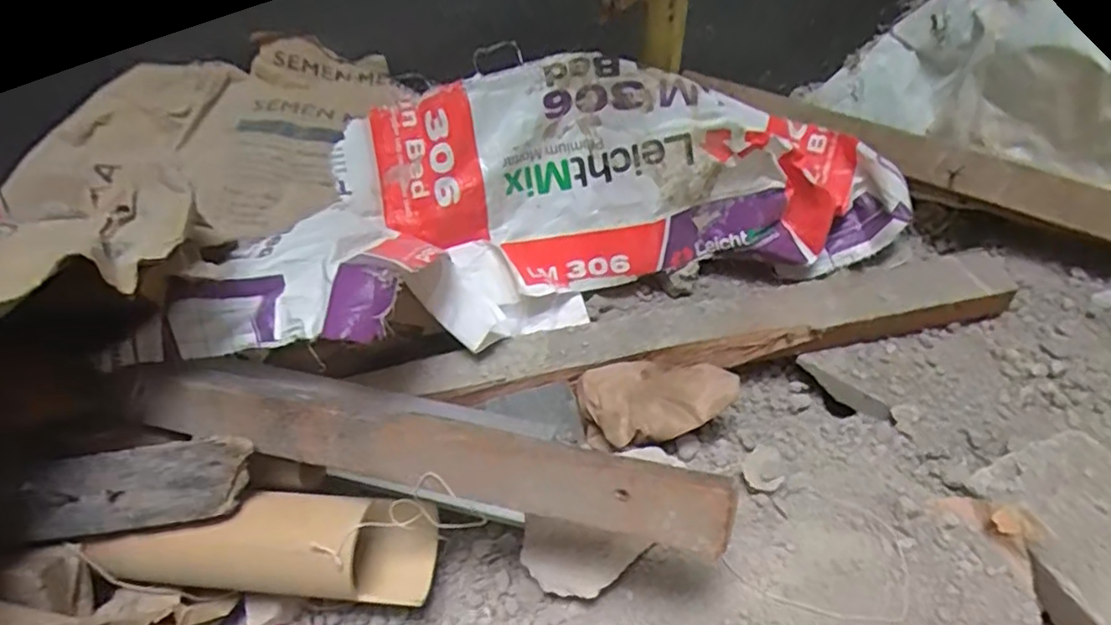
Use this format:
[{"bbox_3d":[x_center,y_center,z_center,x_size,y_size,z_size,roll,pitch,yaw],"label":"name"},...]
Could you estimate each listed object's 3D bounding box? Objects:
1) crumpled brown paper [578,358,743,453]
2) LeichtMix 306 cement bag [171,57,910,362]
[{"bbox_3d":[0.084,0.074,0.554,0.126,0.049,0.079,-10,52,0],"label":"crumpled brown paper"},{"bbox_3d":[-0.003,-0.101,0.647,0.654,0.181,0.283,-22,53,-14],"label":"LeichtMix 306 cement bag"}]

